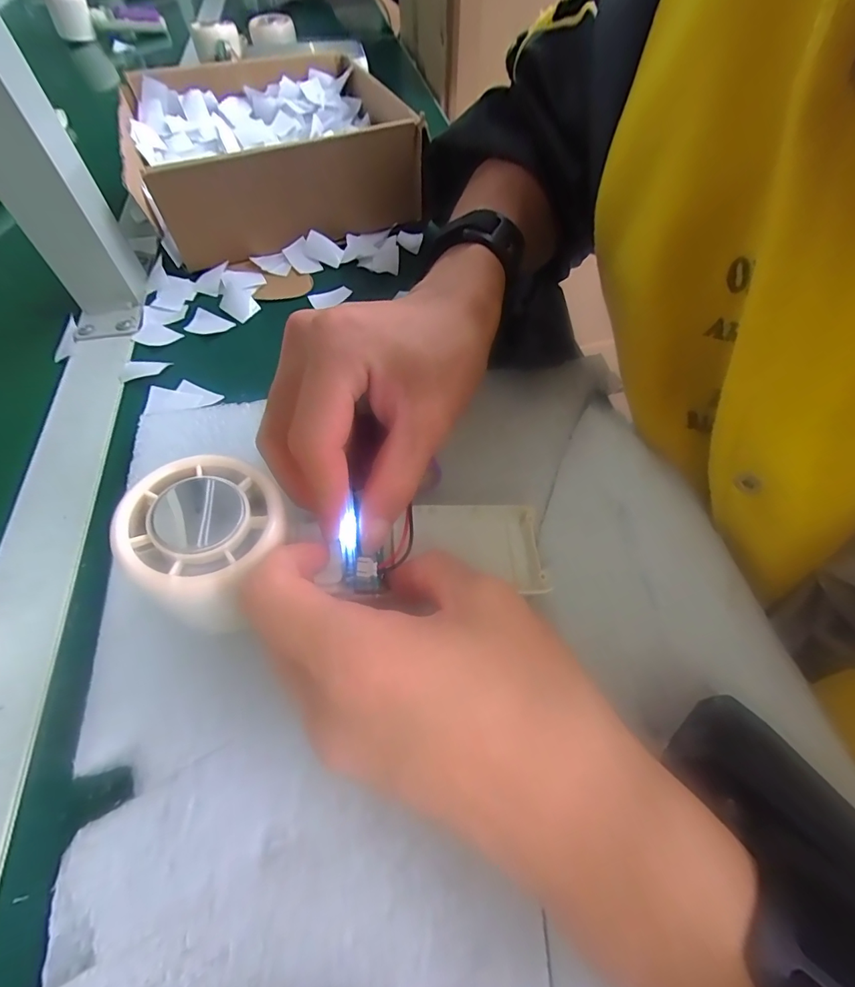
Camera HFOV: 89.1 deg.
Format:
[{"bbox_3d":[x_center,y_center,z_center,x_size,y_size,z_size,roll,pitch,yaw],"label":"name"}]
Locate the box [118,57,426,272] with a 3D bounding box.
[{"bbox_3d":[-0.133,-0.294,0.381,0.214,0.072,0.236,-21,61,-14],"label":"box"}]

